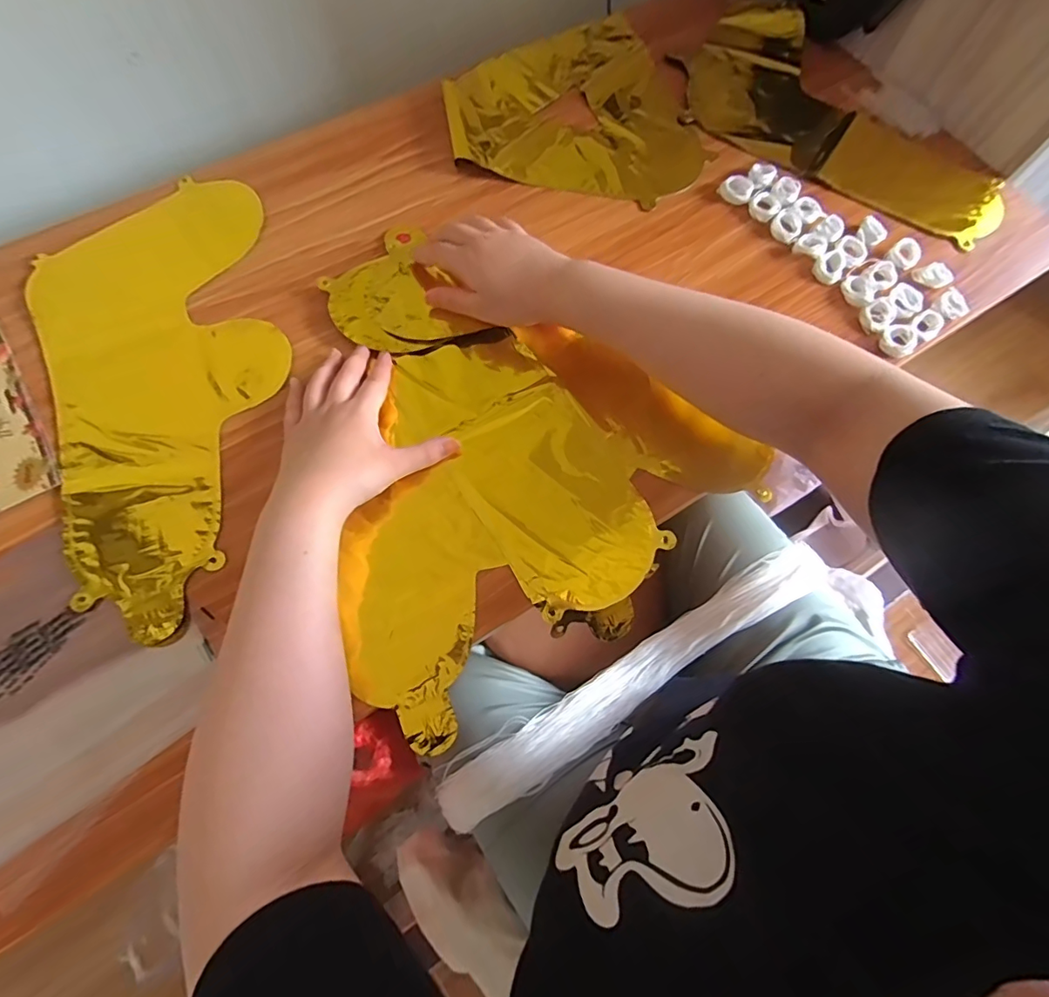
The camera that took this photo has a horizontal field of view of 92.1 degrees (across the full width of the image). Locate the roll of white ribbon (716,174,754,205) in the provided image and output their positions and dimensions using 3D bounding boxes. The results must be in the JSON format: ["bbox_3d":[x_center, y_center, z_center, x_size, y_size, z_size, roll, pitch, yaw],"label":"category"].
[{"bbox_3d":[0.222,-0.325,0.529,0.034,0.019,0.020,33,74,9],"label":"roll of white ribbon"}]

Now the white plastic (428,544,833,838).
[{"bbox_3d":[0.147,0.198,0.587,0.548,0.061,0.067,-30,74,-12],"label":"white plastic"}]

